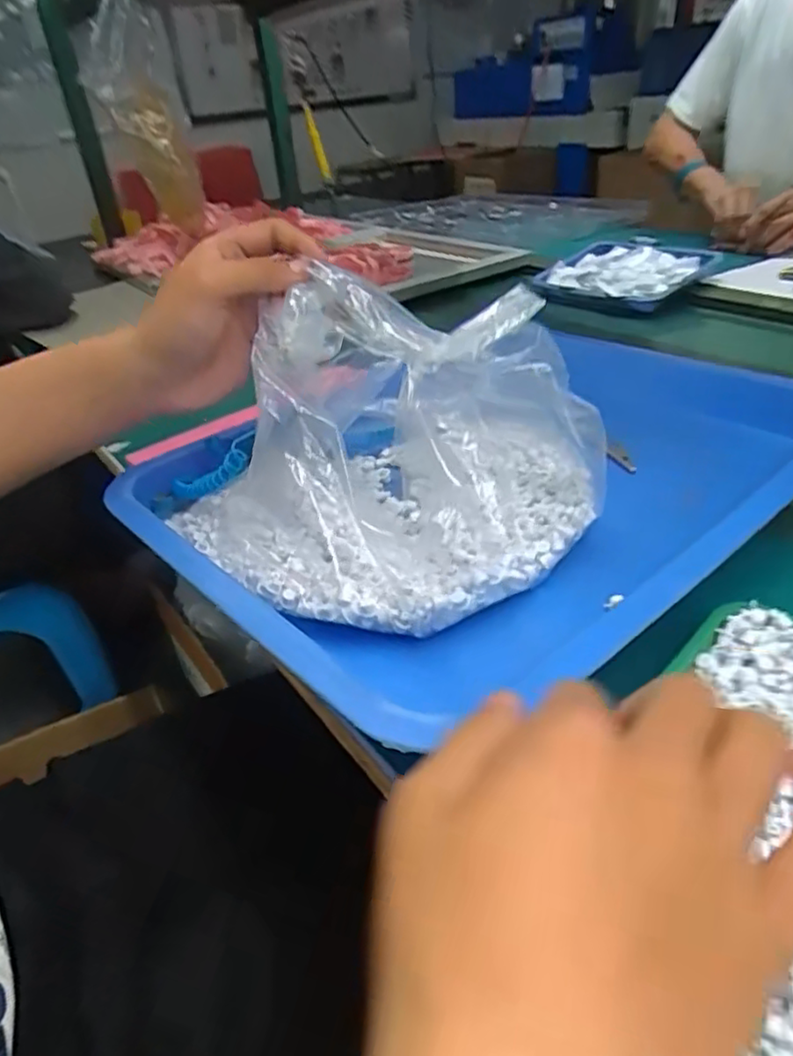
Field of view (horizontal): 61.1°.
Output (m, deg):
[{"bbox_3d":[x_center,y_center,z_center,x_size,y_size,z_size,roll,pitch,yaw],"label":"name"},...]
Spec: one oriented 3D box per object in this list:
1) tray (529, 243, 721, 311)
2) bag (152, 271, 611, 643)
[{"bbox_3d":[0.325,-0.369,0.967,0.219,0.037,0.185,24,44,38],"label":"tray"},{"bbox_3d":[0.001,-0.064,0.391,0.211,0.138,0.206,-30,40,-31],"label":"bag"}]

